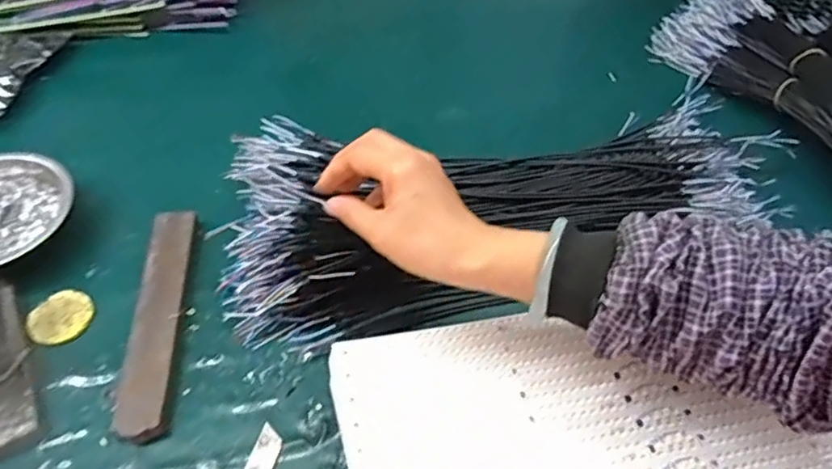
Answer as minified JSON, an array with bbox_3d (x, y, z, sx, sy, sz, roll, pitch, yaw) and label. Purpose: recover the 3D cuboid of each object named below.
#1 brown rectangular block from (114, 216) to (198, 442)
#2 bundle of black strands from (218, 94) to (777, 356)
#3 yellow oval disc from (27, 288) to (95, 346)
[{"bbox_3d":[-0.203,0.063,0.501,0.038,0.019,0.199,-2,50,-4],"label":"brown rectangular block"},{"bbox_3d":[0.082,-0.054,0.575,0.513,0.080,0.203,-18,53,-16],"label":"bundle of black strands"},{"bbox_3d":[-0.283,0.066,0.506,0.045,0.007,0.049,21,53,15],"label":"yellow oval disc"}]

